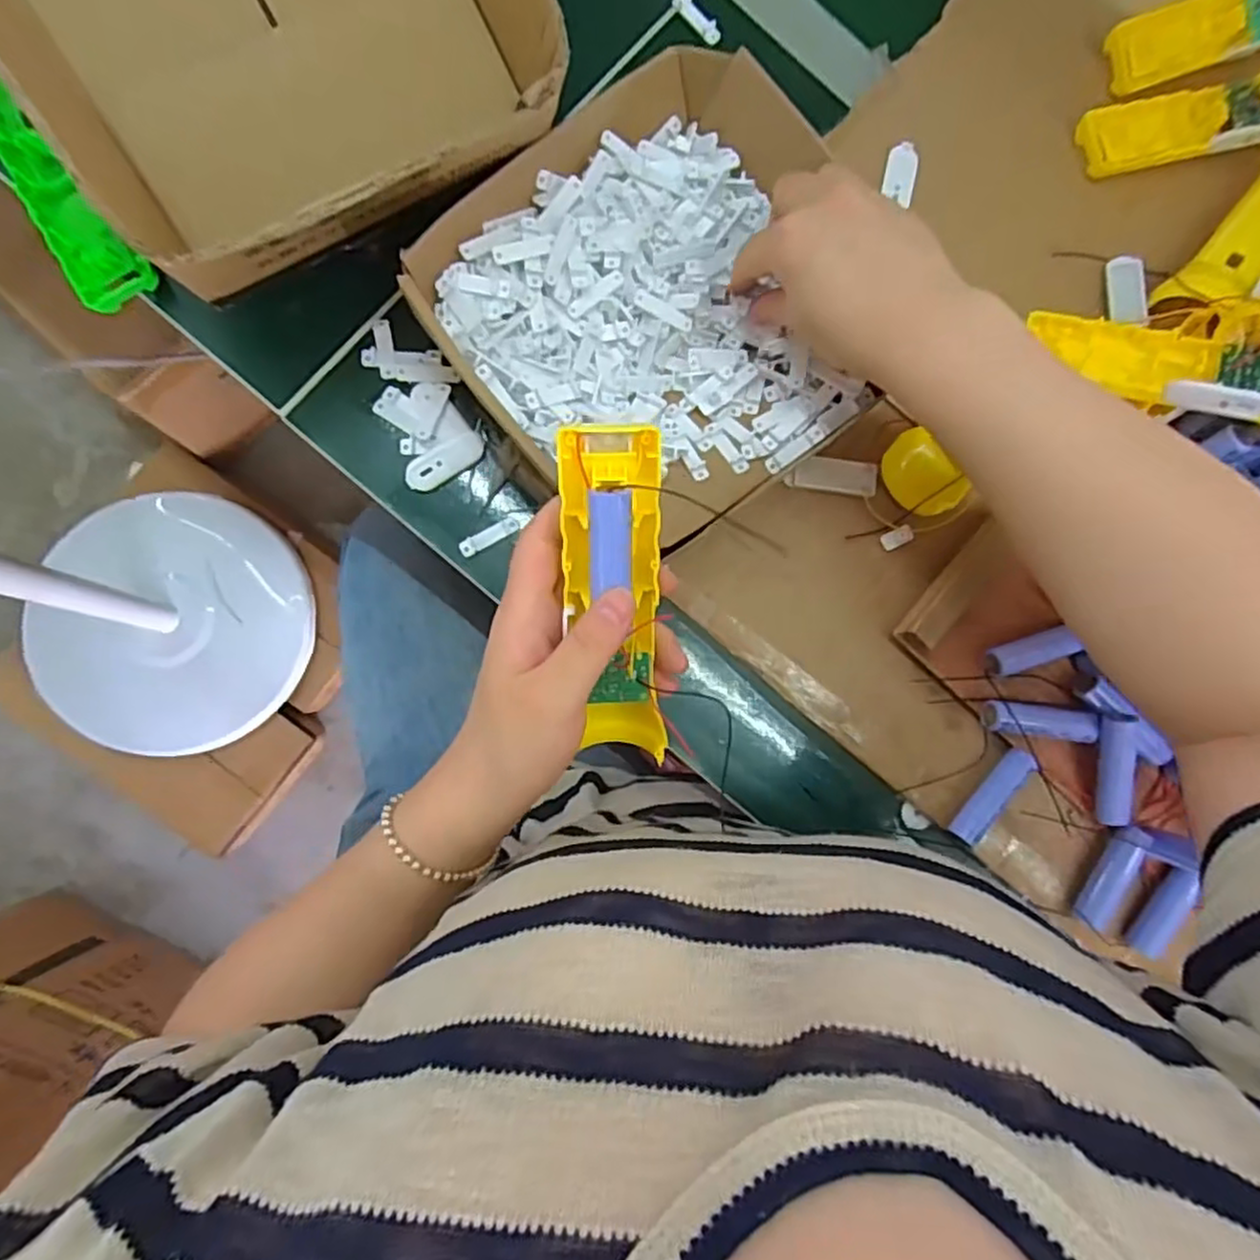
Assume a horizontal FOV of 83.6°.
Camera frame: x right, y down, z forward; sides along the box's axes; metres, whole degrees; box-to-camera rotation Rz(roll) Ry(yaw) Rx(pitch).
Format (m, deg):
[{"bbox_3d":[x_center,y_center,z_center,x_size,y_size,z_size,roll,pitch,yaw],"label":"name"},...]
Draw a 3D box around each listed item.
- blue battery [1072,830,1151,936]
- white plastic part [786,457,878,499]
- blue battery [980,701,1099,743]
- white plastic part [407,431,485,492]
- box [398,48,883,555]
[{"bbox_3d":[0.288,0.150,0.422,0.016,0.015,0.062,19,99,-6],"label":"blue battery"},{"bbox_3d":[0.126,-0.097,0.437,0.055,0.007,0.021,8,85,-7],"label":"white plastic part"},{"bbox_3d":[0.246,0.055,0.417,0.066,0.018,0.018,8,85,-7],"label":"blue battery"},{"bbox_3d":[-0.110,-0.100,0.422,0.050,0.005,0.018,-29,90,-8],"label":"white plastic part"},{"bbox_3d":[0.017,-0.183,0.397,0.227,0.056,0.220,-36,91,-8],"label":"box"}]

